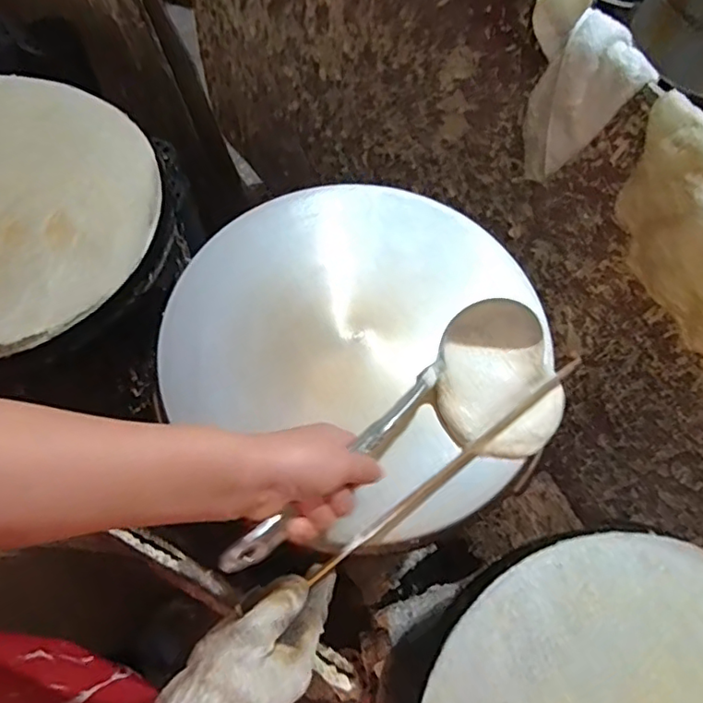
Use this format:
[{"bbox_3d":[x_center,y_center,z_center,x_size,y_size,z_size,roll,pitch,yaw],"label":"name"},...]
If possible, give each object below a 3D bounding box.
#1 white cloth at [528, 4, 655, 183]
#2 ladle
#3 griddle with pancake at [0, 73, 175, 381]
[{"bbox_3d":[0.234,-0.264,0.639,0.043,0.188,0.097,-32,78,-25],"label":"white cloth"},{"bbox_3d":[0.047,0.077,0.464,0.337,0.103,0.114,-25,68,-34],"label":"ladle"},{"bbox_3d":[-0.394,-0.162,0.631,0.386,0.044,0.377,-36,72,-18],"label":"griddle with pancake"}]

